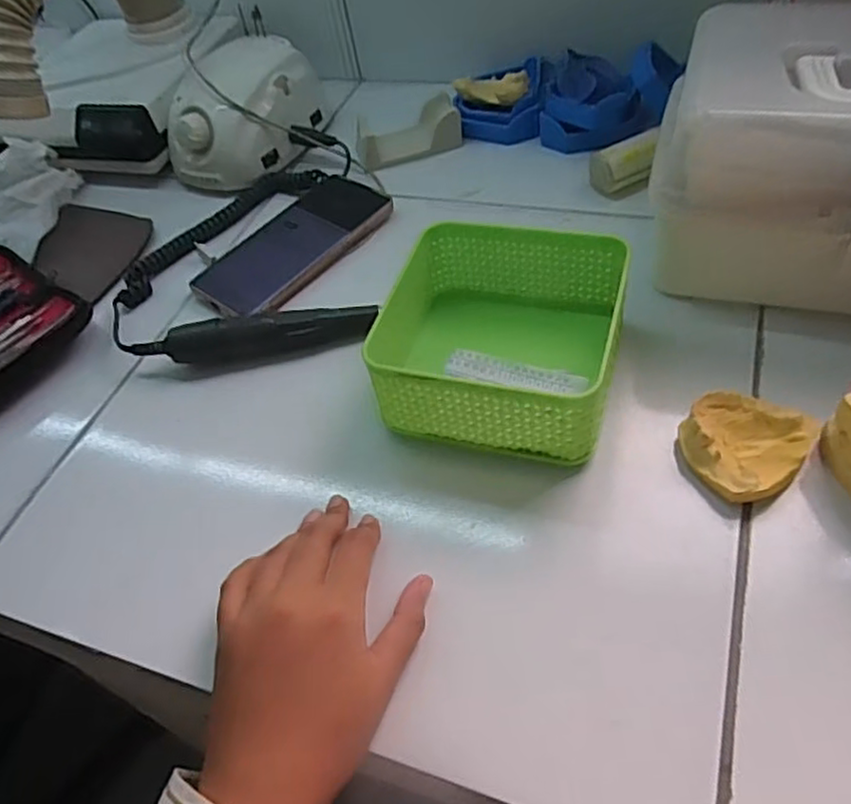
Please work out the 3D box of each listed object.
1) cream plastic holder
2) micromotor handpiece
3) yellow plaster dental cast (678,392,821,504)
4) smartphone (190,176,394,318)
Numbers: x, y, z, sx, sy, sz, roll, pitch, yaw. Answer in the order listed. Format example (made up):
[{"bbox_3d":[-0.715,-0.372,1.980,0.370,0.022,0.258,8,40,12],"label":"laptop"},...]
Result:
[{"bbox_3d":[-0.017,-0.239,0.604,0.090,0.034,0.050,-14,45,-9],"label":"cream plastic holder"},{"bbox_3d":[-0.116,-0.048,0.461,0.163,0.022,0.023,-9,45,-4],"label":"micromotor handpiece"},{"bbox_3d":[0.167,0.024,0.362,0.058,0.023,0.060,-3,45,3],"label":"yellow plaster dental cast"},{"bbox_3d":[-0.103,-0.123,0.531,0.082,0.008,0.159,32,65,27],"label":"smartphone"}]

